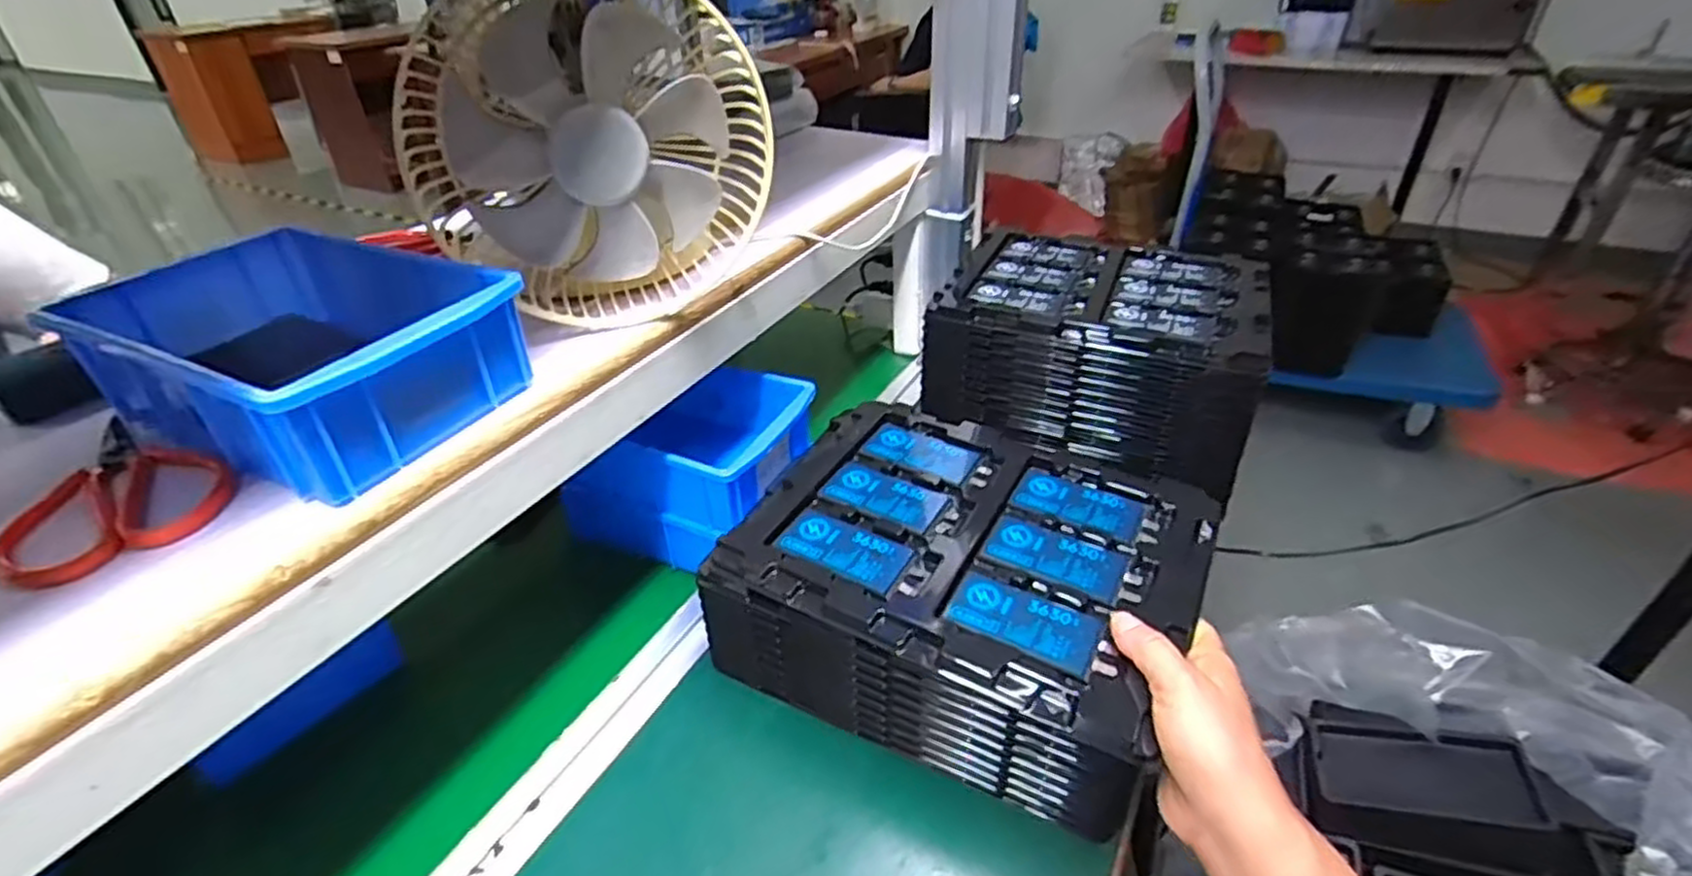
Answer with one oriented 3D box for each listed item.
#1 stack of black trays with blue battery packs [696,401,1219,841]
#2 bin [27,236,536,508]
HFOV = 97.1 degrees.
[{"bbox_3d":[0.080,0.097,0.512,0.273,0.103,0.217,14,39,23],"label":"stack of black trays with blue battery packs"},{"bbox_3d":[-0.277,-0.045,0.385,0.193,0.062,0.126,13,39,21],"label":"bin"}]

